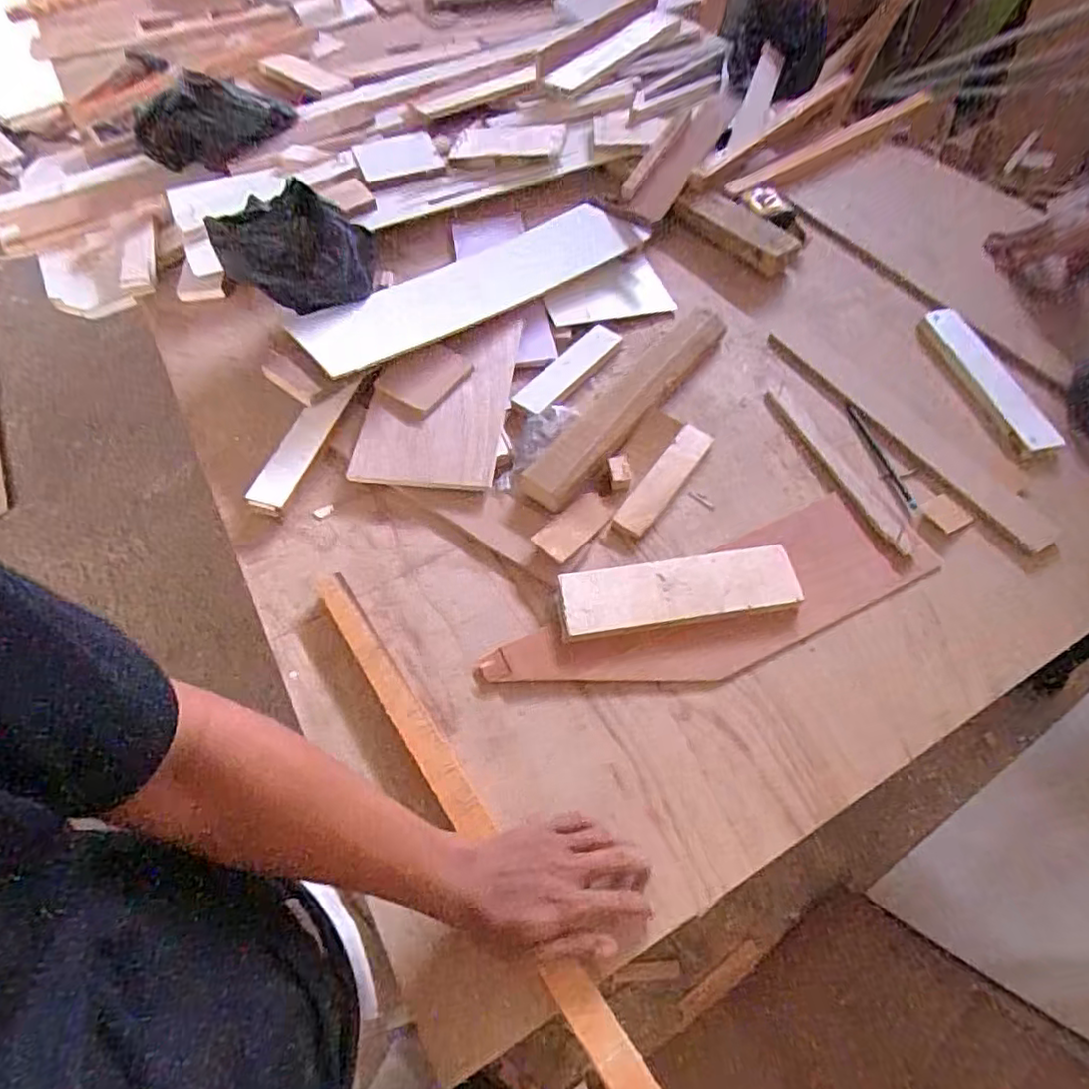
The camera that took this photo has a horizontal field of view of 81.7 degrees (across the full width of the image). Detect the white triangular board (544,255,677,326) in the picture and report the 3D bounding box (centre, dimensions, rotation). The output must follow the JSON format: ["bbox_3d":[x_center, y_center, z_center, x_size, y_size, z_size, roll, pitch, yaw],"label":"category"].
[{"bbox_3d":[0.086,-0.357,0.901,0.170,0.015,0.103,-24,63,-12],"label":"white triangular board"}]

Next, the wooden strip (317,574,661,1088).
[{"bbox_3d":[-0.070,0.234,0.553,0.033,0.024,0.560,-32,63,-16],"label":"wooden strip"}]

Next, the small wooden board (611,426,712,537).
[{"bbox_3d":[0.143,-0.080,0.740,0.040,0.011,0.176,31,66,17],"label":"small wooden board"}]

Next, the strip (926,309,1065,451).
[{"bbox_3d":[0.578,-0.218,0.814,0.049,0.011,0.239,-13,61,-6],"label":"strip"}]

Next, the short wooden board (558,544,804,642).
[{"bbox_3d":[0.140,0.049,0.655,0.243,0.029,0.071,-8,61,-4],"label":"short wooden board"}]

